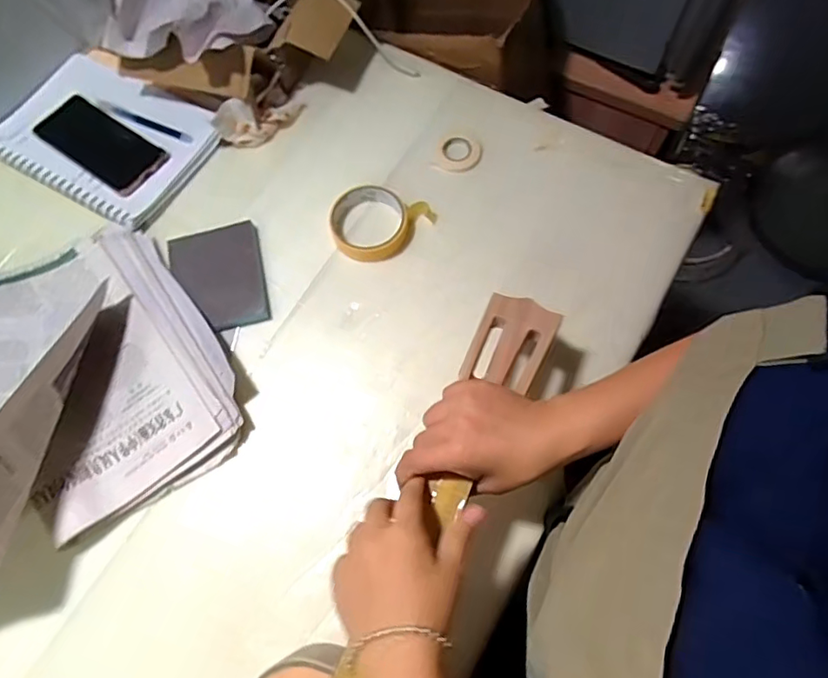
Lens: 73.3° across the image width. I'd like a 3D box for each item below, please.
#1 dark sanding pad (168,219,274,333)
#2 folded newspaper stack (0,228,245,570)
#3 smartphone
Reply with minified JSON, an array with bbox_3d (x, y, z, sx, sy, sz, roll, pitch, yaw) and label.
[{"bbox_3d":[-0.209,-0.065,0.598,0.094,0.008,0.117,-16,70,-3],"label":"dark sanding pad"},{"bbox_3d":[-0.405,0.071,0.494,0.426,0.140,0.291,-36,72,-10],"label":"folded newspaper stack"},{"bbox_3d":[-0.372,-0.234,0.662,0.168,0.006,0.072,34,75,14],"label":"smartphone"}]

